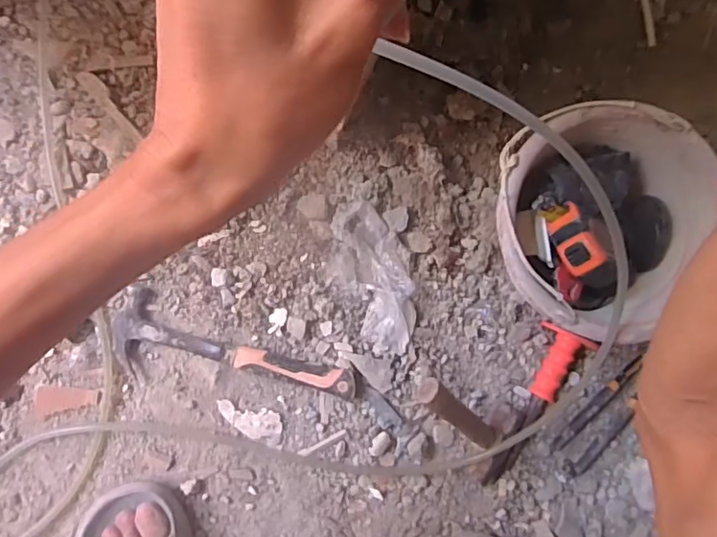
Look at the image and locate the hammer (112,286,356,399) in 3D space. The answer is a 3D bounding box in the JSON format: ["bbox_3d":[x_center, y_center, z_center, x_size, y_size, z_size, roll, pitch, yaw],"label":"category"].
[{"bbox_3d":[-0.148,0.113,0.643,0.285,0.029,0.094,18,82,-7],"label":"hammer"}]

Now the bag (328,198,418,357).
[{"bbox_3d":[0.023,0.011,0.671,0.089,0.024,0.184,-27,89,-10],"label":"bag"}]

